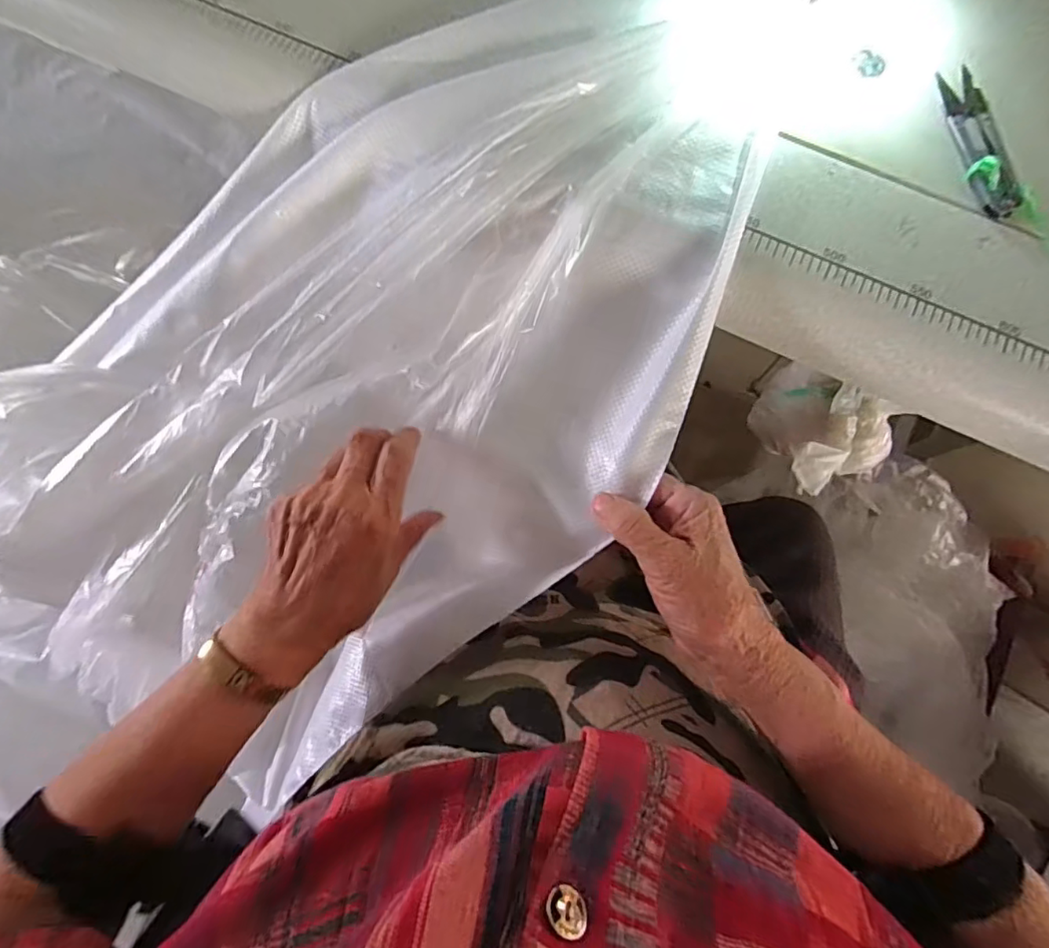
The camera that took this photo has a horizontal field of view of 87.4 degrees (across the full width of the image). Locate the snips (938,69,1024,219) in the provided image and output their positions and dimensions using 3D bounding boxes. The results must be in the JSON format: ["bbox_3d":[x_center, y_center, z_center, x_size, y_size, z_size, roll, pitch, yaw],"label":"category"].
[{"bbox_3d":[0.261,-0.193,0.314,0.022,0.013,0.097,-4,77,-2],"label":"snips"}]

